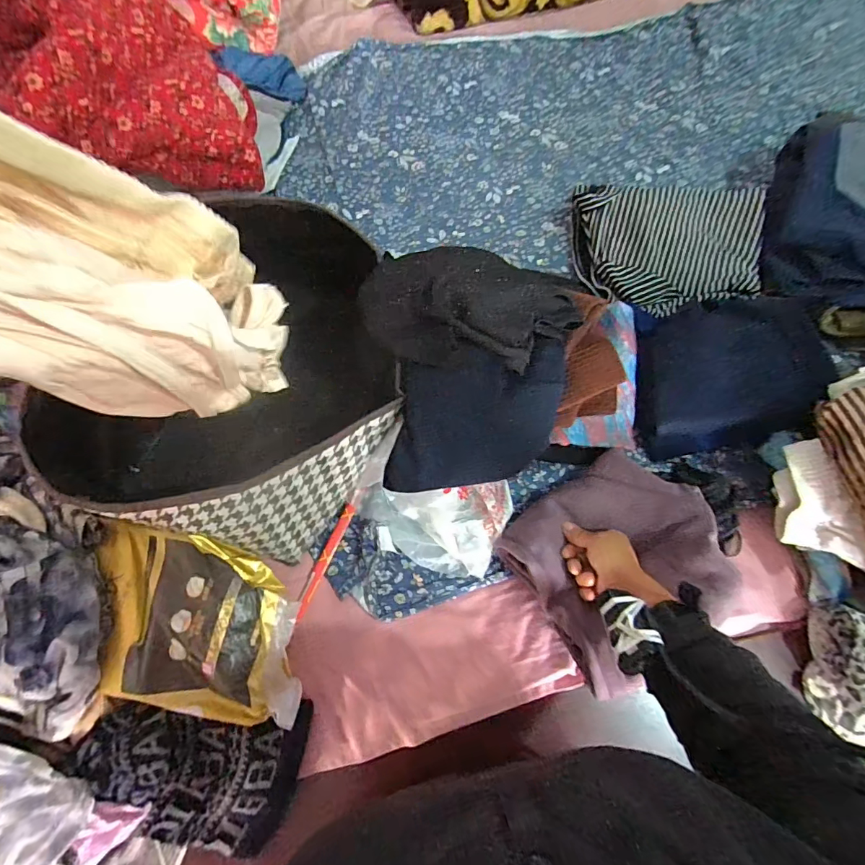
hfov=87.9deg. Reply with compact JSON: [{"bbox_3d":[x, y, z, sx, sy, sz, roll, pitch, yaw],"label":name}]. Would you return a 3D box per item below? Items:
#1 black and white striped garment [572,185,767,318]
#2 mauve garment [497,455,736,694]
[{"bbox_3d":[0.389,-0.328,0.739,0.295,0.083,0.274,0,70,0],"label":"black and white striped garment"},{"bbox_3d":[0.225,0.146,0.533,0.233,0.106,0.205,-32,73,-11],"label":"mauve garment"}]

